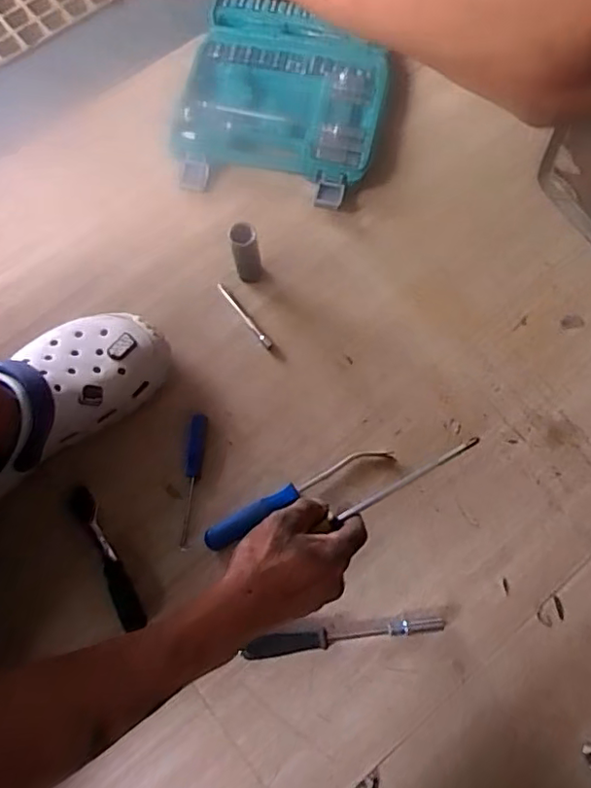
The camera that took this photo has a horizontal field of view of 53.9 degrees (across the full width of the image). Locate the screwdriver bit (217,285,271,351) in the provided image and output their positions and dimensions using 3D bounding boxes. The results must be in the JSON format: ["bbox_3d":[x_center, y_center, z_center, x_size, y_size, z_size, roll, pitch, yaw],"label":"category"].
[{"bbox_3d":[-0.056,-0.086,0.644,0.009,0.007,0.097,-35,73,-9],"label":"screwdriver bit"}]

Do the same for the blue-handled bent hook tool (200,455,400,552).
[{"bbox_3d":[0.004,0.099,0.568,0.197,0.024,0.024,-27,72,-7],"label":"blue-handled bent hook tool"}]

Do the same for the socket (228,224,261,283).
[{"bbox_3d":[-0.052,-0.148,0.616,0.026,0.079,0.022,-11,71,-1],"label":"socket"}]

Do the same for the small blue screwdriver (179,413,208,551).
[{"bbox_3d":[-0.101,0.085,0.572,0.015,0.014,0.130,3,71,4],"label":"small blue screwdriver"}]

